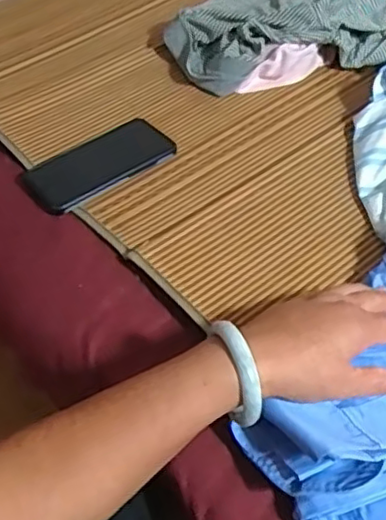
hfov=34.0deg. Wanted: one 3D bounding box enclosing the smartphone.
[{"bbox_3d":[-0.104,-0.108,0.698,0.165,0.014,0.084,-33,54,-20],"label":"smartphone"}]

